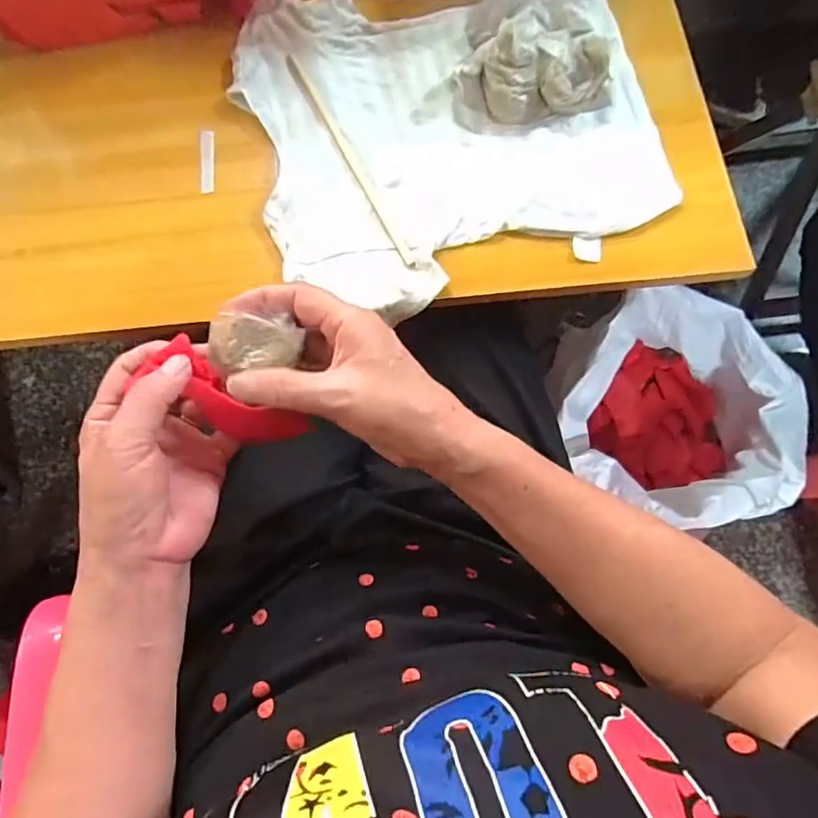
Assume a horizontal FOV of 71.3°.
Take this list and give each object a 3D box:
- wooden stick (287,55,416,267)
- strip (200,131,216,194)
[{"bbox_3d":[-0.050,-0.205,0.456,0.008,0.006,0.225,-26,76,-7],"label":"wooden stick"},{"bbox_3d":[-0.165,-0.202,0.466,0.013,0.004,0.054,-5,80,3],"label":"strip"}]

